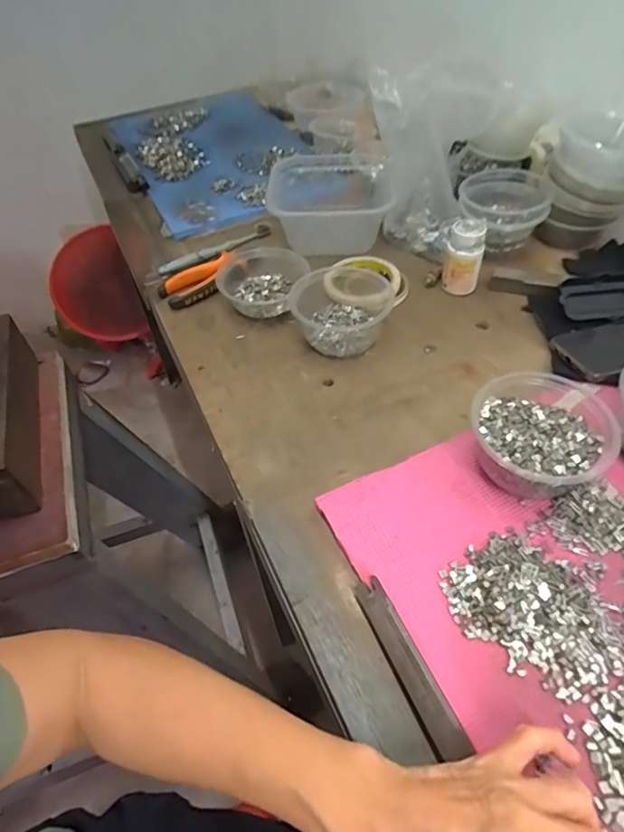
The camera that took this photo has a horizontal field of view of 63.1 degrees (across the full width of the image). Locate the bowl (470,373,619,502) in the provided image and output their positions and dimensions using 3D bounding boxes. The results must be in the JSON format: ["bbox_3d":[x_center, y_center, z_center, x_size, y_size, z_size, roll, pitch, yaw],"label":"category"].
[{"bbox_3d":[0.195,0.020,0.446,0.106,0.064,0.111,-2,50,3],"label":"bowl"}]

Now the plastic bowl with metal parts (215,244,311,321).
[{"bbox_3d":[-0.064,-0.169,0.651,0.114,0.044,0.116,-1,50,3],"label":"plastic bowl with metal parts"}]

